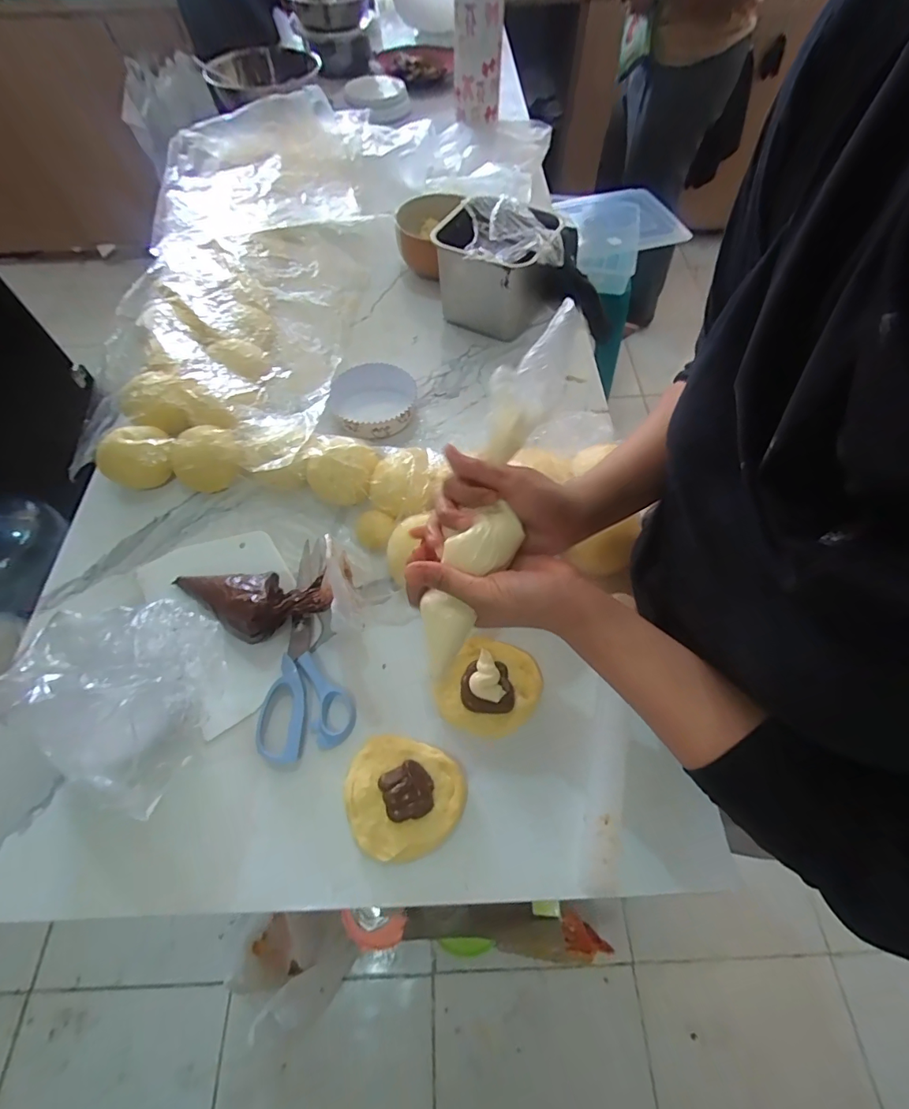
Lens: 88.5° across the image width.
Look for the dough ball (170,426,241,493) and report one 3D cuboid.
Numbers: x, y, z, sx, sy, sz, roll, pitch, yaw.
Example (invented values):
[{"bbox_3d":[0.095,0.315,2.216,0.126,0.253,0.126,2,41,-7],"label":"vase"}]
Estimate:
[{"bbox_3d":[-0.263,-0.099,0.497,0.065,0.046,0.062,0,61,1],"label":"dough ball"}]

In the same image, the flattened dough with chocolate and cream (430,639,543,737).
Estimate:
[{"bbox_3d":[0.029,0.112,0.396,0.075,0.027,0.085,37,68,19],"label":"flattened dough with chocolate and cream"}]

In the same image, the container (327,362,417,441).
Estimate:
[{"bbox_3d":[-0.094,-0.184,0.557,0.097,0.035,0.101,0,61,1],"label":"container"}]

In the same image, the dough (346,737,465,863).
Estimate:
[{"bbox_3d":[-0.040,0.187,0.359,0.090,0.015,0.082,0,61,1],"label":"dough"}]

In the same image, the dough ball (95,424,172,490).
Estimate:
[{"bbox_3d":[-0.337,-0.101,0.503,0.068,0.051,0.071,37,68,19],"label":"dough ball"}]

